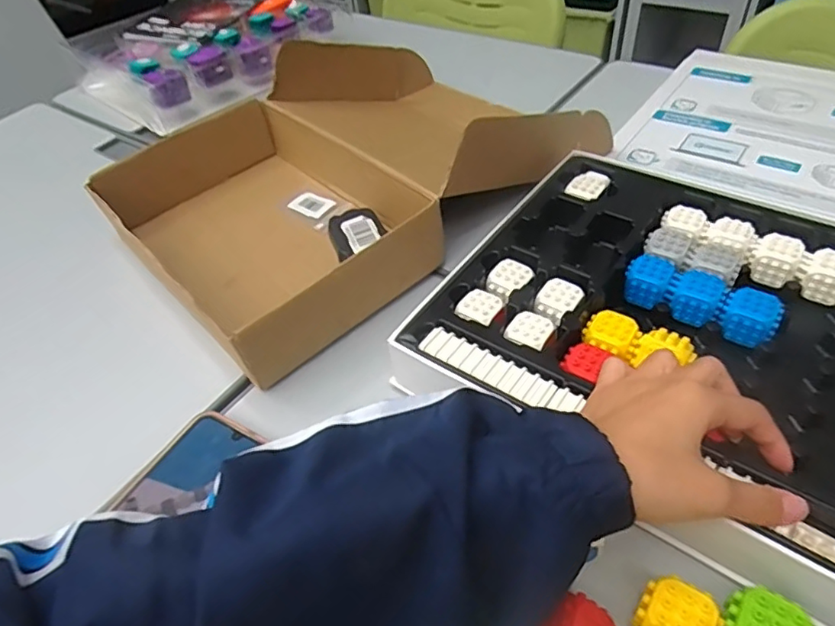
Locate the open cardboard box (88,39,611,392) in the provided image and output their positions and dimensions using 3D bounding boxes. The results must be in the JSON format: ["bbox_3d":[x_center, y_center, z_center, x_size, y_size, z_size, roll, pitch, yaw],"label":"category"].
[{"bbox_3d":[-0.063,-0.161,0.577,0.453,0.112,0.309,-35,52,-23],"label":"open cardboard box"}]

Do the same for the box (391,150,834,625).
[{"bbox_3d":[0.284,0.047,0.368,0.536,0.045,0.292,25,55,27],"label":"box"}]

